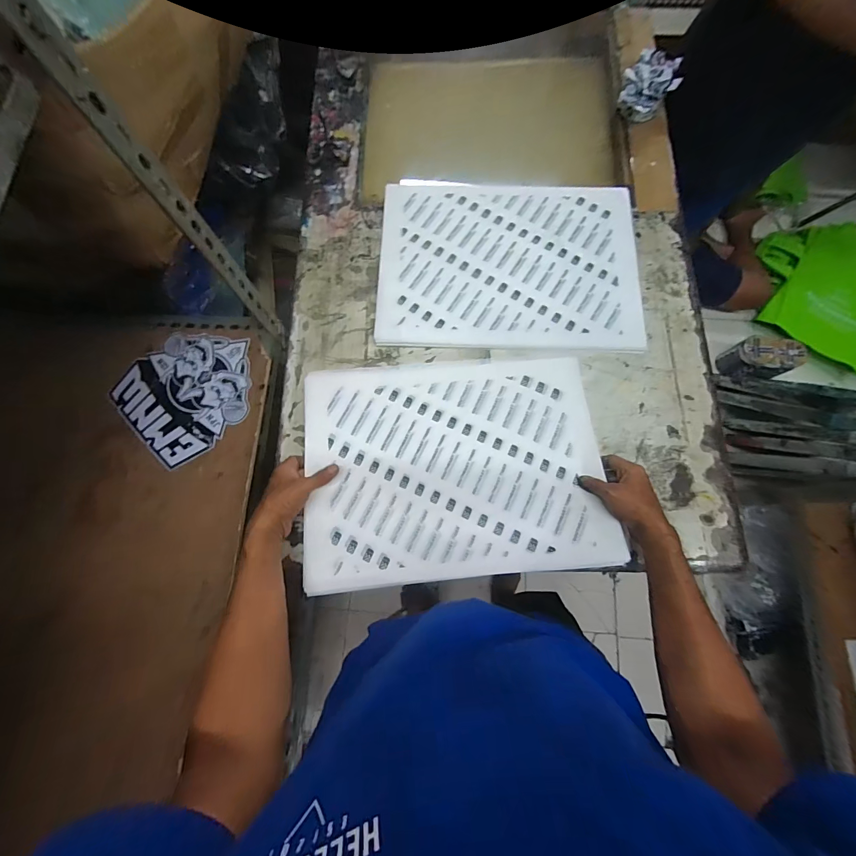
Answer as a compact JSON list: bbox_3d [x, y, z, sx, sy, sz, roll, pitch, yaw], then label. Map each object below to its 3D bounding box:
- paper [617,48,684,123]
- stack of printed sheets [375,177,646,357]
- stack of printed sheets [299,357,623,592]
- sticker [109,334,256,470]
[{"bbox_3d":[0.423,-0.656,0.721,0.099,0.054,0.135,30,79,8],"label":"paper"},{"bbox_3d":[0.141,-0.297,0.654,0.444,0.014,0.330,2,77,2],"label":"stack of printed sheets"},{"bbox_3d":[0.038,0.052,0.563,0.436,0.050,0.328,-5,78,-1],"label":"stack of printed sheets"},{"bbox_3d":[-0.367,-0.061,0.580,0.195,0.007,0.184,-41,81,-10],"label":"sticker"}]

